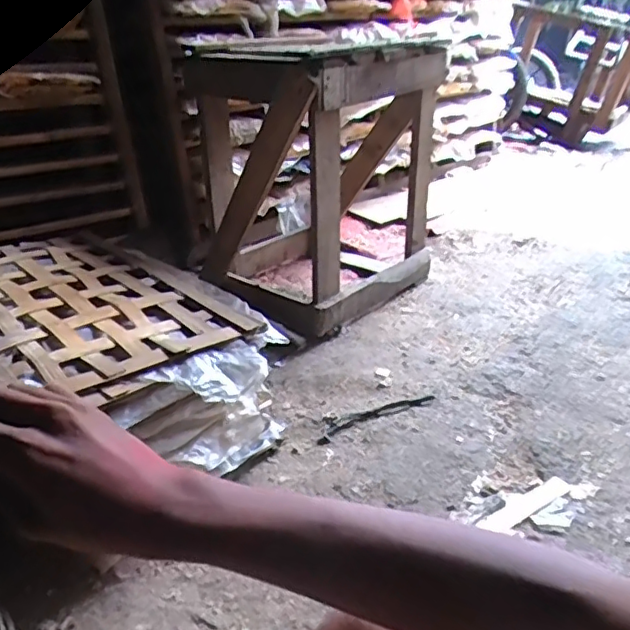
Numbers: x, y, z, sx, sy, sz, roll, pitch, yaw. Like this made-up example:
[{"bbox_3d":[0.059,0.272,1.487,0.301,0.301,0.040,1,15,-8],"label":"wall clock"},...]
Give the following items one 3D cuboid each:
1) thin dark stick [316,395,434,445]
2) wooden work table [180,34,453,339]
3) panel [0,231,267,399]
[{"bbox_3d":[0.111,0.185,1.074,0.236,0.019,0.042,-12,26,-23],"label":"thin dark stick"},{"bbox_3d":[0.031,-0.349,1.480,0.415,0.613,0.554,19,31,38],"label":"wooden work table"},{"bbox_3d":[-0.374,-0.035,0.913,0.522,0.017,0.370,26,34,37],"label":"panel"}]

